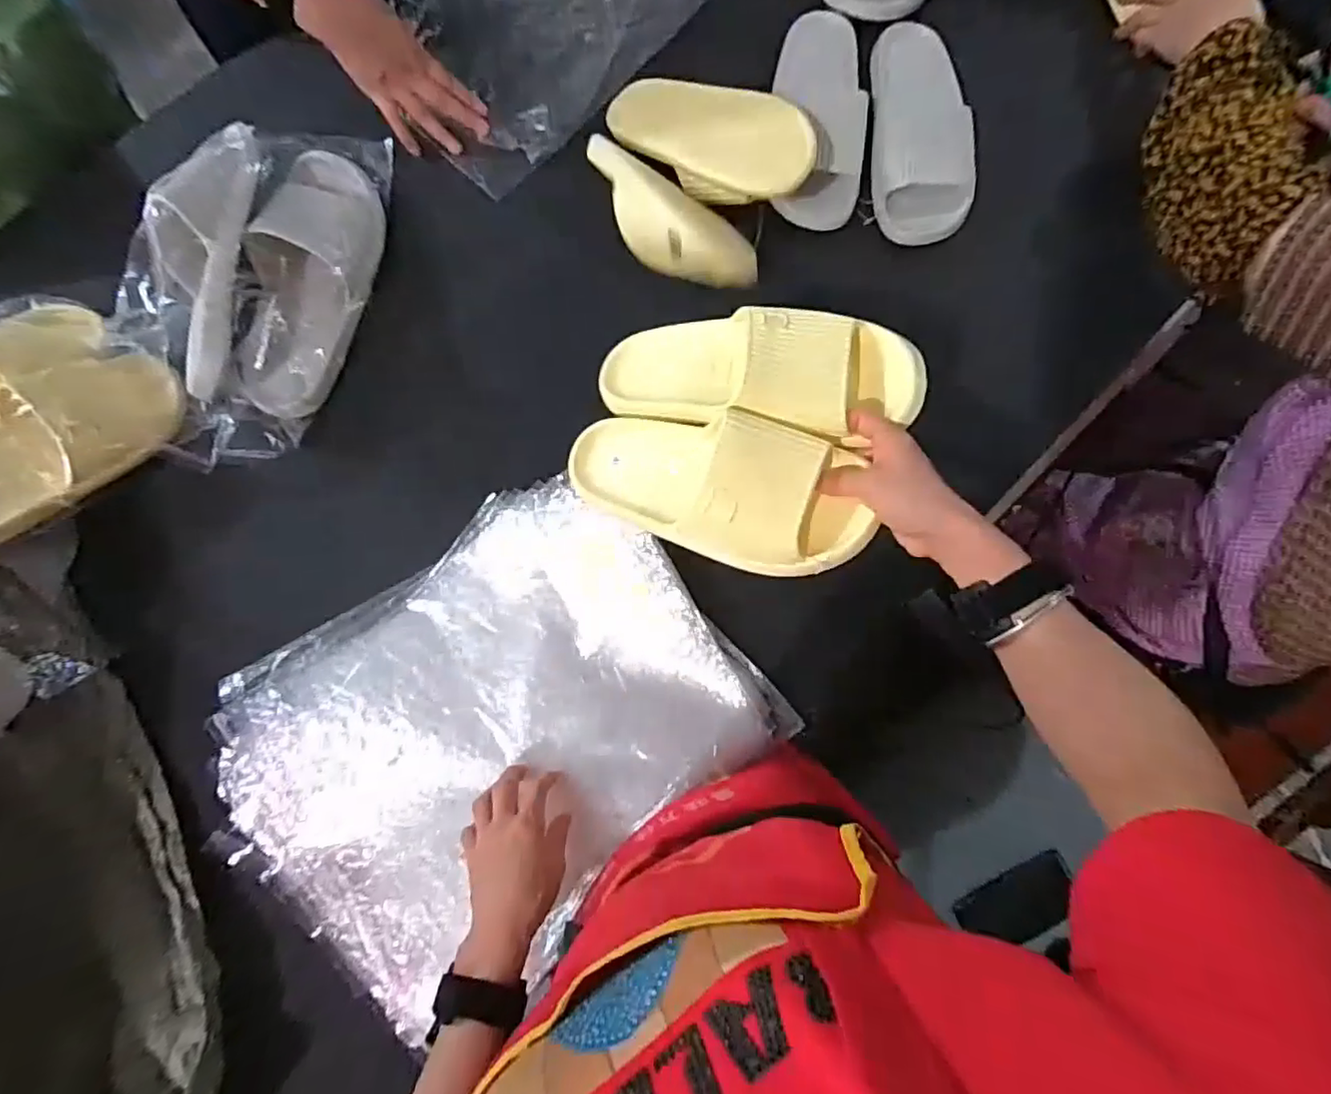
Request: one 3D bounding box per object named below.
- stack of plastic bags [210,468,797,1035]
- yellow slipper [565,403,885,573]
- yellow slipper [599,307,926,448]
[{"bbox_3d":[-0.159,0.164,0.564,0.434,0.033,0.326,-39,81,-6],"label":"stack of plastic bags"},{"bbox_3d":[0.030,-0.051,0.485,0.235,0.069,0.102,19,79,32],"label":"yellow slipper"},{"bbox_3d":[0.065,-0.143,0.513,0.260,0.069,0.099,12,78,34],"label":"yellow slipper"}]

